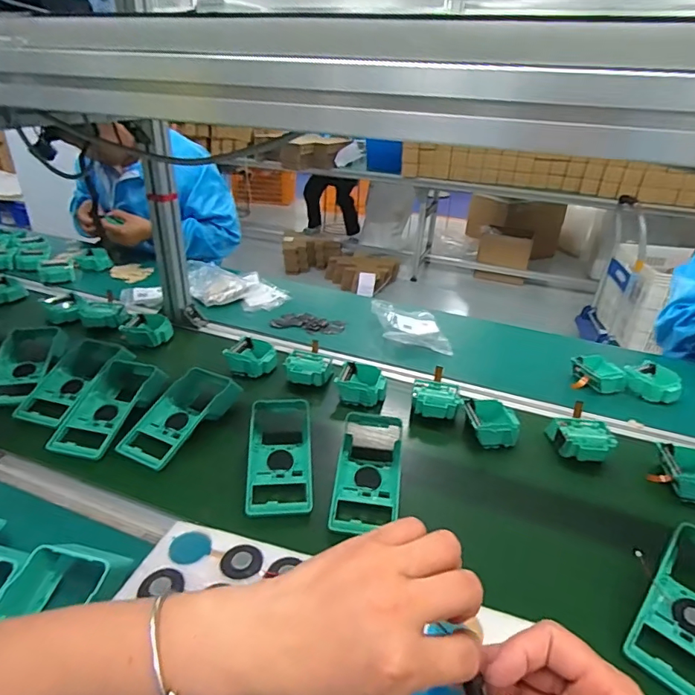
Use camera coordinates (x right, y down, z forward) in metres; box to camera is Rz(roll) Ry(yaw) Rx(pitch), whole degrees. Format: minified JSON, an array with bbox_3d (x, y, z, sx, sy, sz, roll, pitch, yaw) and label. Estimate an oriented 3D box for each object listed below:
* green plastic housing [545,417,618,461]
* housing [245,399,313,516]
[{"bbox_3d":[0.344,0.140,0.687,0.075,0.043,0.075,3,29,1],"label":"green plastic housing"},{"bbox_3d":[-0.091,0.134,0.632,0.083,0.048,0.187,-1,30,-6],"label":"housing"}]

